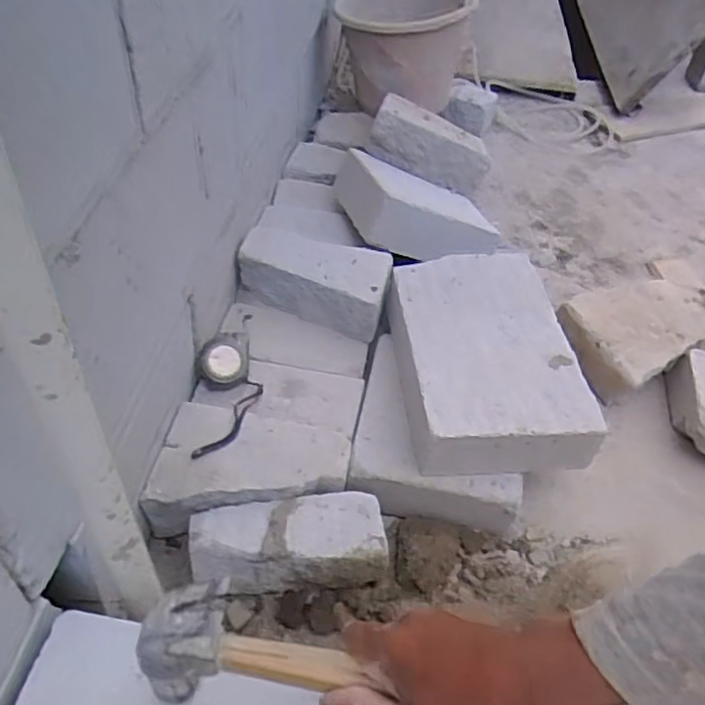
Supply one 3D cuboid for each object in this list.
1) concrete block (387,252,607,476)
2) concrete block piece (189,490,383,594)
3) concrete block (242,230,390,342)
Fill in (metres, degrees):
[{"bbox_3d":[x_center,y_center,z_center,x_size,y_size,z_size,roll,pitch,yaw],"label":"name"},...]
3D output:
[{"bbox_3d":[0.161,-0.004,0.796,0.203,0.068,0.316,-1,47,-8],"label":"concrete block"},{"bbox_3d":[-0.067,0.199,0.673,0.200,0.073,0.086,1,47,-5],"label":"concrete block piece"},{"bbox_3d":[-0.047,-0.103,0.882,0.208,0.076,0.099,19,48,11],"label":"concrete block"}]

